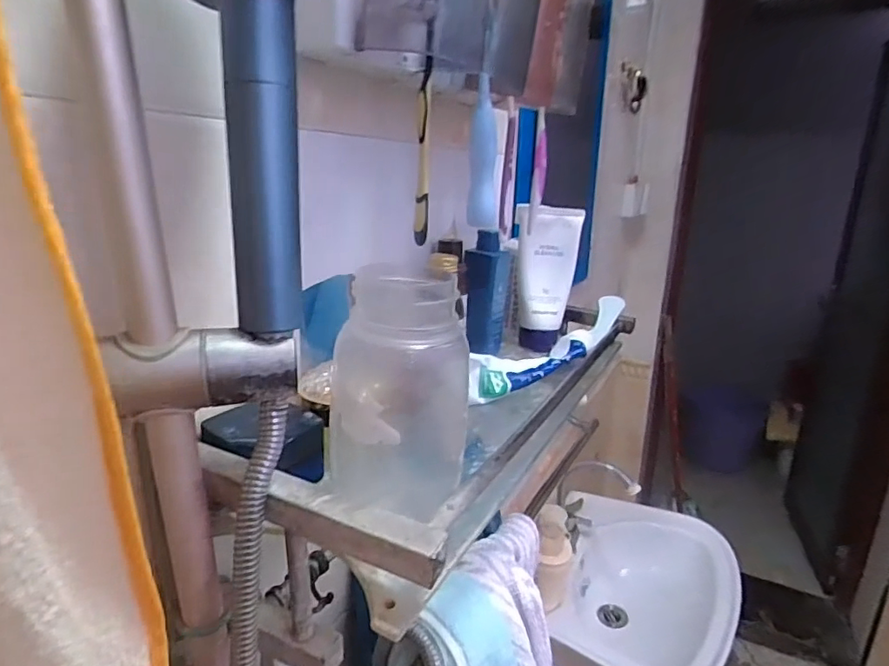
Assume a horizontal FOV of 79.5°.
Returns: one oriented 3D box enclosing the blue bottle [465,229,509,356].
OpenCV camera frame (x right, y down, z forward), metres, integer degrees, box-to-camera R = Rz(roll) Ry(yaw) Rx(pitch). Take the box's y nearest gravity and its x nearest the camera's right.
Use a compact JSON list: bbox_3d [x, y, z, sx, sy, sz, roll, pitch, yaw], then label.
[{"bbox_3d":[0.047,-0.044,0.605,0.048,0.130,0.052,3,17,5],"label":"blue bottle"}]

